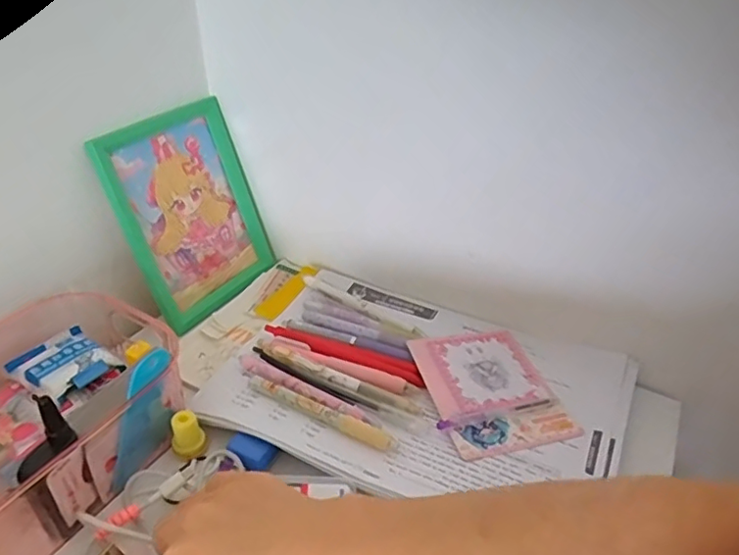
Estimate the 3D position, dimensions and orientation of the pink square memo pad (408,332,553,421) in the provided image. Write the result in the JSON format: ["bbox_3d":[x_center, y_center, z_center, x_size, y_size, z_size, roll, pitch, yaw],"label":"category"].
[{"bbox_3d":[0.090,0.075,0.460,0.095,0.006,0.081,-7,41,-17],"label":"pink square memo pad"}]

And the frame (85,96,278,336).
[{"bbox_3d":[-0.161,-0.061,0.534,0.011,0.181,0.146,5,32,37],"label":"frame"}]

